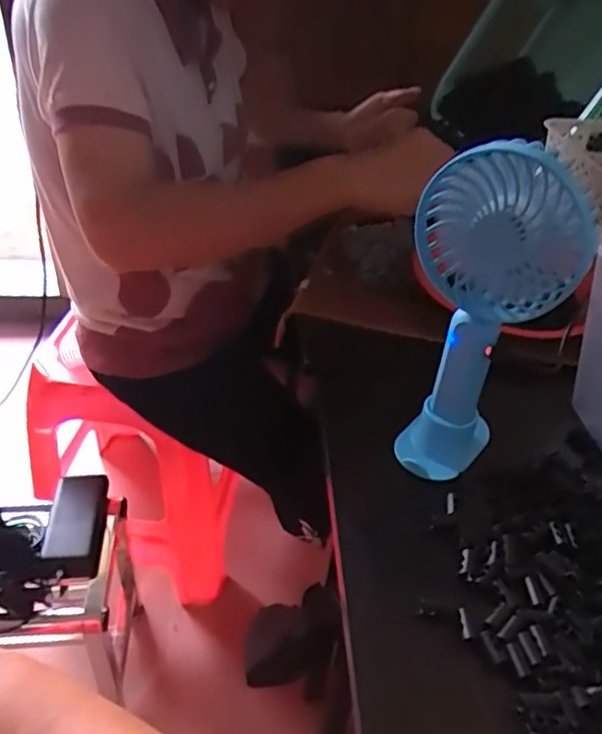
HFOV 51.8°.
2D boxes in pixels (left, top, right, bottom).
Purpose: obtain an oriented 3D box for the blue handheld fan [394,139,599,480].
[{"bbox_3d":[0.112,-0.024,0.388,0.099,0.206,0.064,15,39,13],"label":"blue handheld fan"}]

